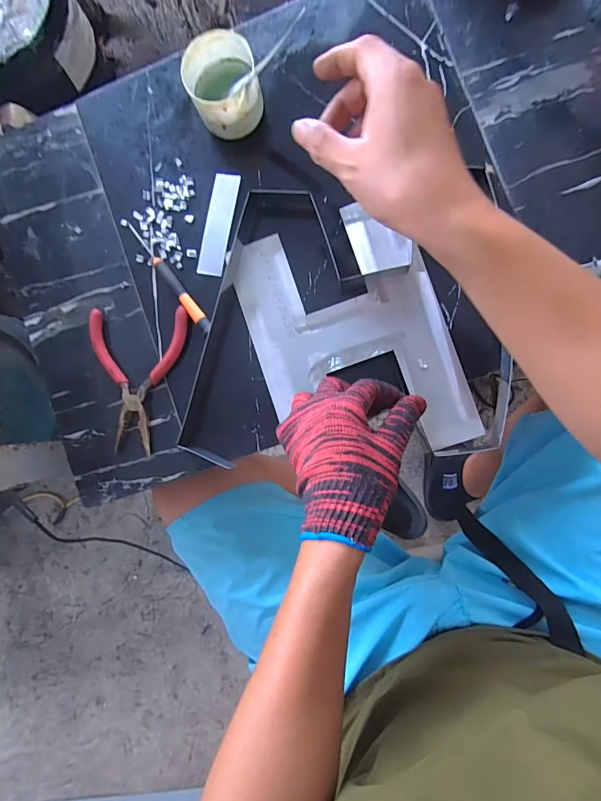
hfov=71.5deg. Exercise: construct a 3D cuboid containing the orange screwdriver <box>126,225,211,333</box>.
[{"bbox_3d":[-0.133,-0.122,0.417,0.012,0.009,0.138,-40,84,4],"label":"orange screwdriver"}]

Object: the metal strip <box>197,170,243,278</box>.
[{"bbox_3d":[-0.082,-0.177,0.420,0.027,0.004,0.101,12,91,6],"label":"metal strip"}]

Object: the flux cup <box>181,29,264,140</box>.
[{"bbox_3d":[-0.070,-0.293,0.393,0.063,0.053,0.064,0,88,7],"label":"flux cup"}]

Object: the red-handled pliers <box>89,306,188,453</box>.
[{"bbox_3d":[-0.161,-0.020,0.418,0.098,0.014,0.142,-1,88,7],"label":"red-handled pliers"}]

